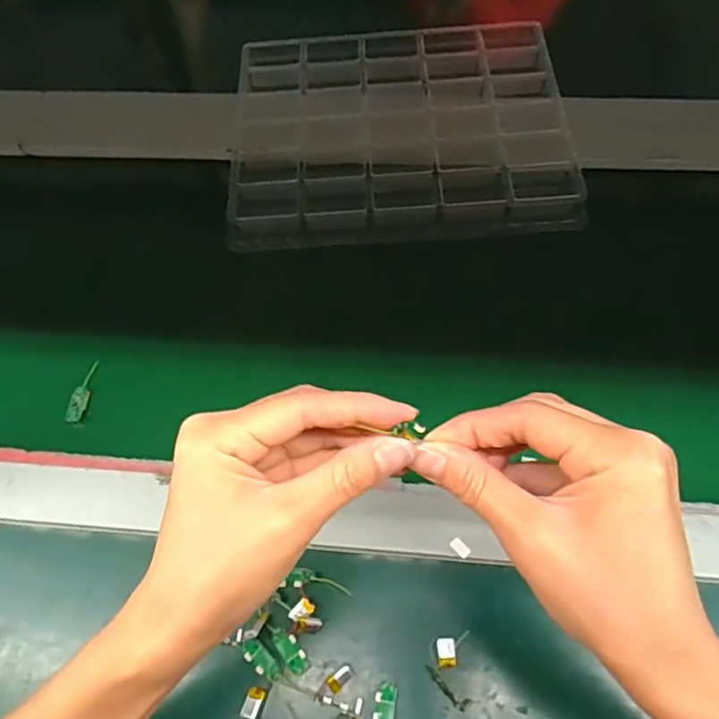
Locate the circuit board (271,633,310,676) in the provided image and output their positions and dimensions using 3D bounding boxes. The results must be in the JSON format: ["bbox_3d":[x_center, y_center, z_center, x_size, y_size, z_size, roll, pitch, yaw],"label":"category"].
[{"bbox_3d":[-0.040,0.171,0.350,0.012,0.004,0.026,-38,67,-16],"label":"circuit board"}]

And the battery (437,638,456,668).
[{"bbox_3d":[0.050,0.168,0.344,0.010,0.004,0.016,-2,60,2],"label":"battery"}]

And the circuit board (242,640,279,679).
[{"bbox_3d":[-0.058,0.174,0.347,0.026,0.004,0.011,37,70,19],"label":"circuit board"}]

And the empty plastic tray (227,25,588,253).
[{"bbox_3d":[0.035,-0.211,0.552,0.297,0.044,0.238,-1,63,2],"label":"empty plastic tray"}]

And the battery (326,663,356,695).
[{"bbox_3d":[-0.011,0.181,0.341,0.017,0.004,0.009,-41,66,-19],"label":"battery"}]

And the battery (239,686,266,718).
[{"bbox_3d":[-0.060,0.193,0.337,0.010,0.004,0.016,16,62,12],"label":"battery"}]

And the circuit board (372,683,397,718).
[{"bbox_3d":[0.014,0.196,0.333,0.012,0.004,0.029,9,63,7],"label":"circuit board"}]

